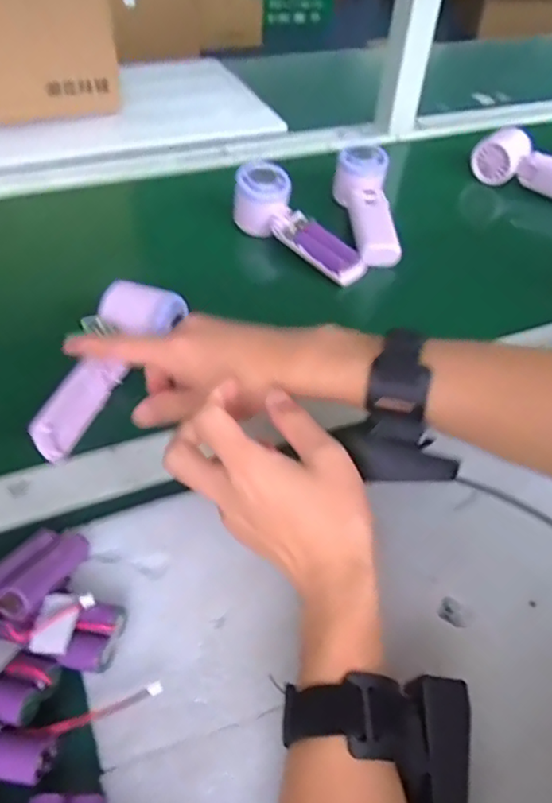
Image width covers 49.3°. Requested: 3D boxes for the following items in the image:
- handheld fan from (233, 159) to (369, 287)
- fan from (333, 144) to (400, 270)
[{"bbox_3d":[0.023,-0.180,0.627,0.167,0.052,0.047,43,56,11],"label":"handheld fan"},{"bbox_3d":[0.101,-0.209,0.657,0.050,0.046,0.158,-3,62,-8],"label":"fan"}]

